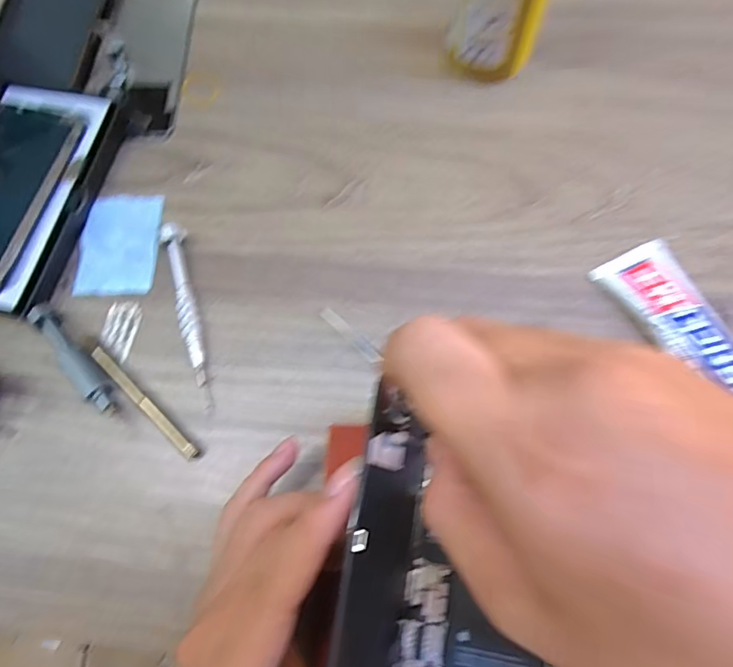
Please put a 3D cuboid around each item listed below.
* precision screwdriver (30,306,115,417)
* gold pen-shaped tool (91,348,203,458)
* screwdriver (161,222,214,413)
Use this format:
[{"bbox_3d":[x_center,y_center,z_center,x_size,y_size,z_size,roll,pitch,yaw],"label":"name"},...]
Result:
[{"bbox_3d":[-0.186,0.015,0.301,0.016,0.010,0.089,-42,74,-10],"label":"precision screwdriver"},{"bbox_3d":[-0.138,0.043,0.294,0.095,0.005,0.007,40,78,14],"label":"gold pen-shaped tool"},{"bbox_3d":[-0.116,-0.014,0.309,0.014,0.013,0.126,-15,72,-2],"label":"screwdriver"}]

